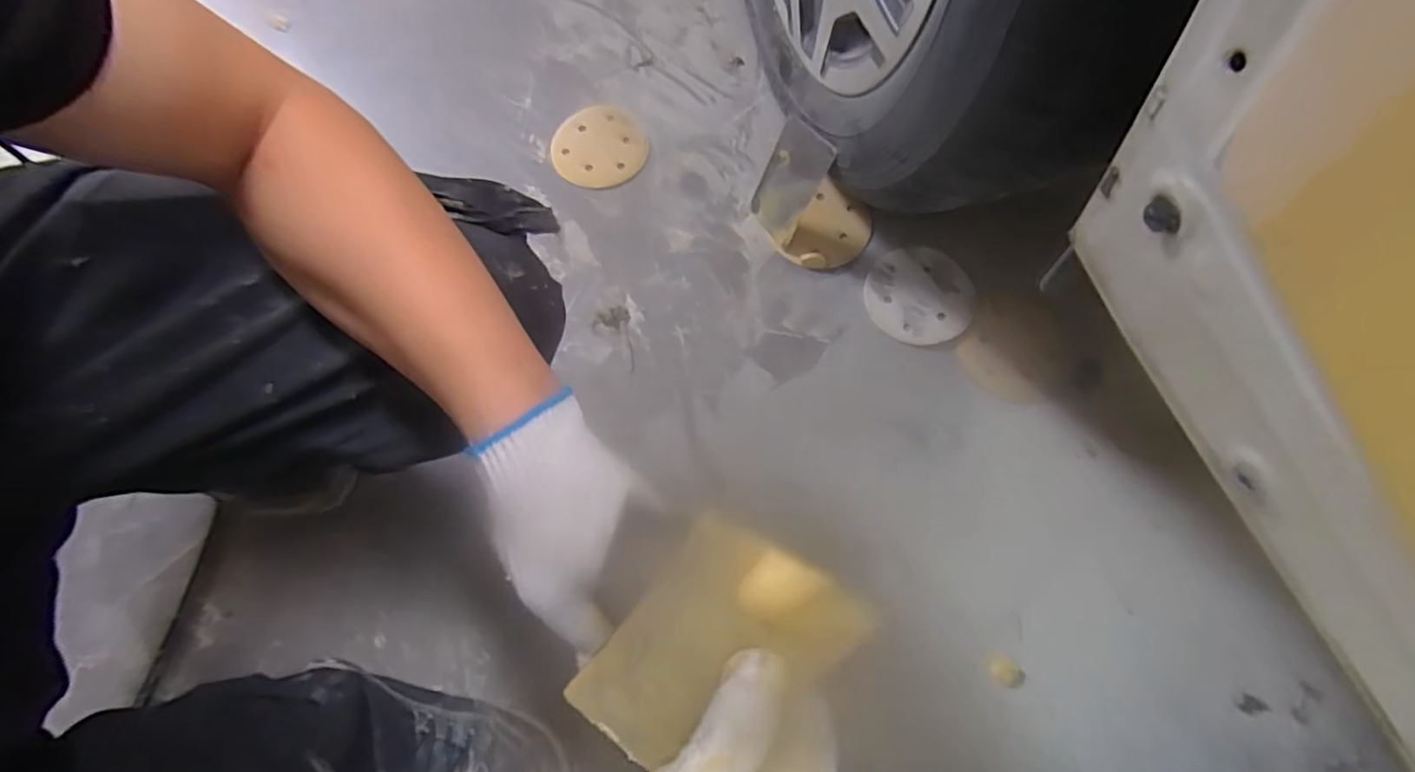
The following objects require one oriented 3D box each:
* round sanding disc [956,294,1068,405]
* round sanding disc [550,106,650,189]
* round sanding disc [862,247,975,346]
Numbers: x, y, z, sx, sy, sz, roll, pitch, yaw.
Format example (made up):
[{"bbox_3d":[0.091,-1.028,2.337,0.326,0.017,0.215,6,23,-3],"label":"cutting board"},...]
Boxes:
[{"bbox_3d":[0.327,-0.039,0.660,0.102,0.006,0.110,-1,79,4],"label":"round sanding disc"},{"bbox_3d":[-0.132,-0.293,0.763,0.116,0.011,0.111,-1,74,3],"label":"round sanding disc"},{"bbox_3d":[0.234,-0.101,0.685,0.113,0.004,0.112,-1,71,2],"label":"round sanding disc"}]

